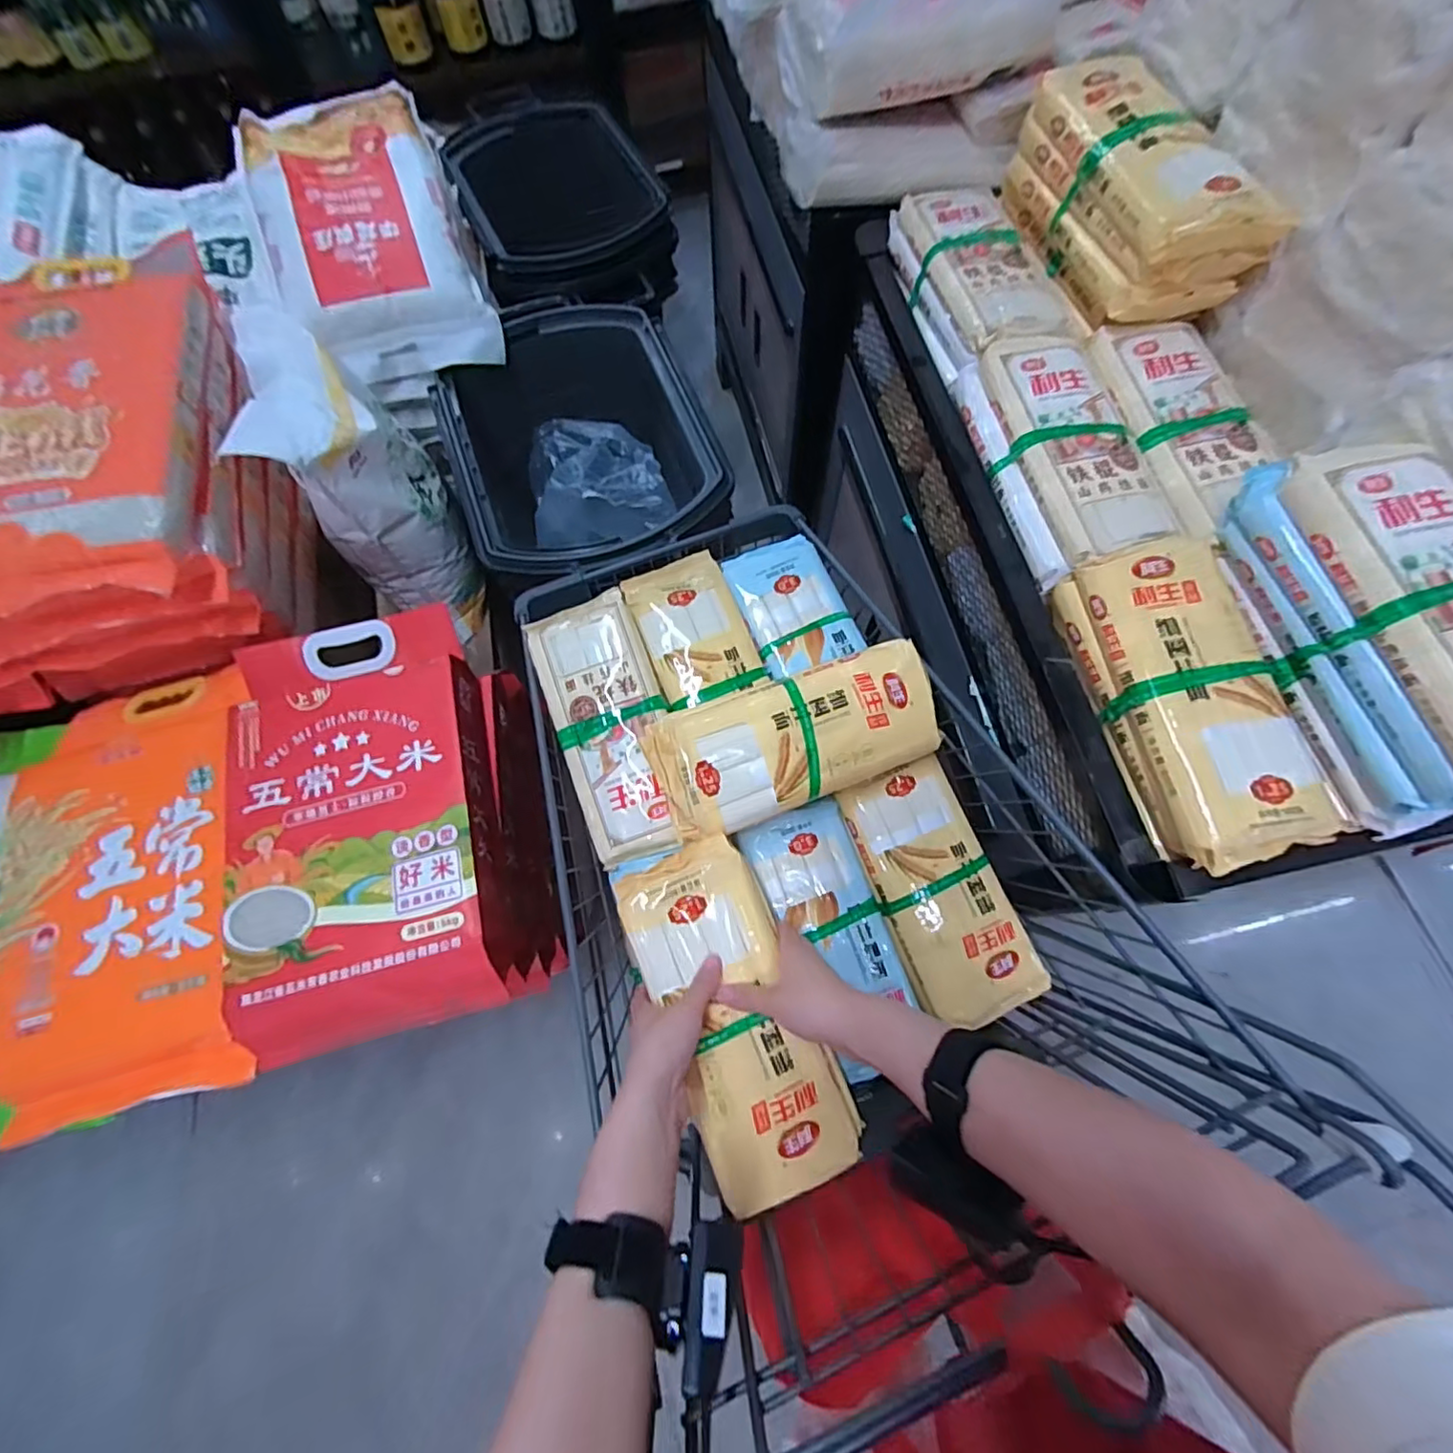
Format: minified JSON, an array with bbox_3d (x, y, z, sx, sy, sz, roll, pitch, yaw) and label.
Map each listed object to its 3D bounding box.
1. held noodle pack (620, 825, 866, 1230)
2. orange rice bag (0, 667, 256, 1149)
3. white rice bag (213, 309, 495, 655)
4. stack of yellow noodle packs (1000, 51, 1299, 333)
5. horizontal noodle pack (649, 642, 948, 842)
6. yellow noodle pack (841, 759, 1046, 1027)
[{"bbox_3d":[0.008,0.232,0.502,0.114,0.040,0.265,-22,80,-6],"label":"held noodle pack"},{"bbox_3d":[-0.633,0.152,0.654,0.264,0.067,0.465,-13,70,-3],"label":"orange rice bag"},{"bbox_3d":[-0.506,-0.361,0.900,0.151,0.377,0.324,-20,71,-6],"label":"white rice bag"},{"bbox_3d":[0.400,-0.524,0.600,0.120,0.107,0.268,-13,70,-3],"label":"stack of yellow noodle packs"},{"bbox_3d":[0.065,0.009,0.557,0.258,0.049,0.108,-21,71,-6],"label":"horizontal noodle pack"},{"bbox_3d":[0.214,0.161,0.611,0.124,0.049,0.248,-23,71,-7],"label":"yellow noodle pack"}]

